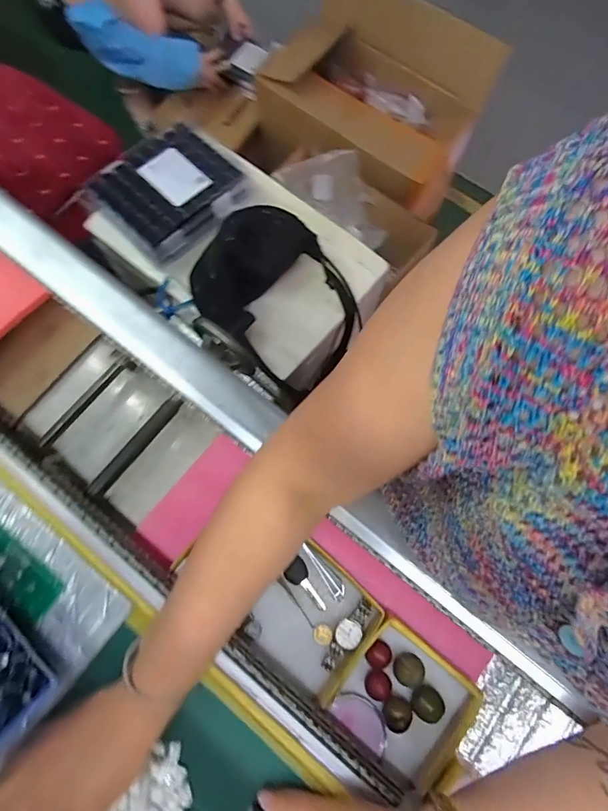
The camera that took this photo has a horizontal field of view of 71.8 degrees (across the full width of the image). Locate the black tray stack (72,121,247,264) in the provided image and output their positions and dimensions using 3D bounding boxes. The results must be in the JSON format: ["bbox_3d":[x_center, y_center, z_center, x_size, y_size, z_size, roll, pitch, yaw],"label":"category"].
[{"bbox_3d":[-0.218,-0.348,0.677,0.181,0.032,0.204,39,79,8],"label":"black tray stack"}]

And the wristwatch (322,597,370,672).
[{"bbox_3d":[0.045,0.238,0.437,0.025,0.017,0.076,36,79,8],"label":"wristwatch"}]

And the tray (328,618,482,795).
[{"bbox_3d":[0.102,0.296,0.419,0.117,0.049,0.112,37,79,8],"label":"tray"}]

